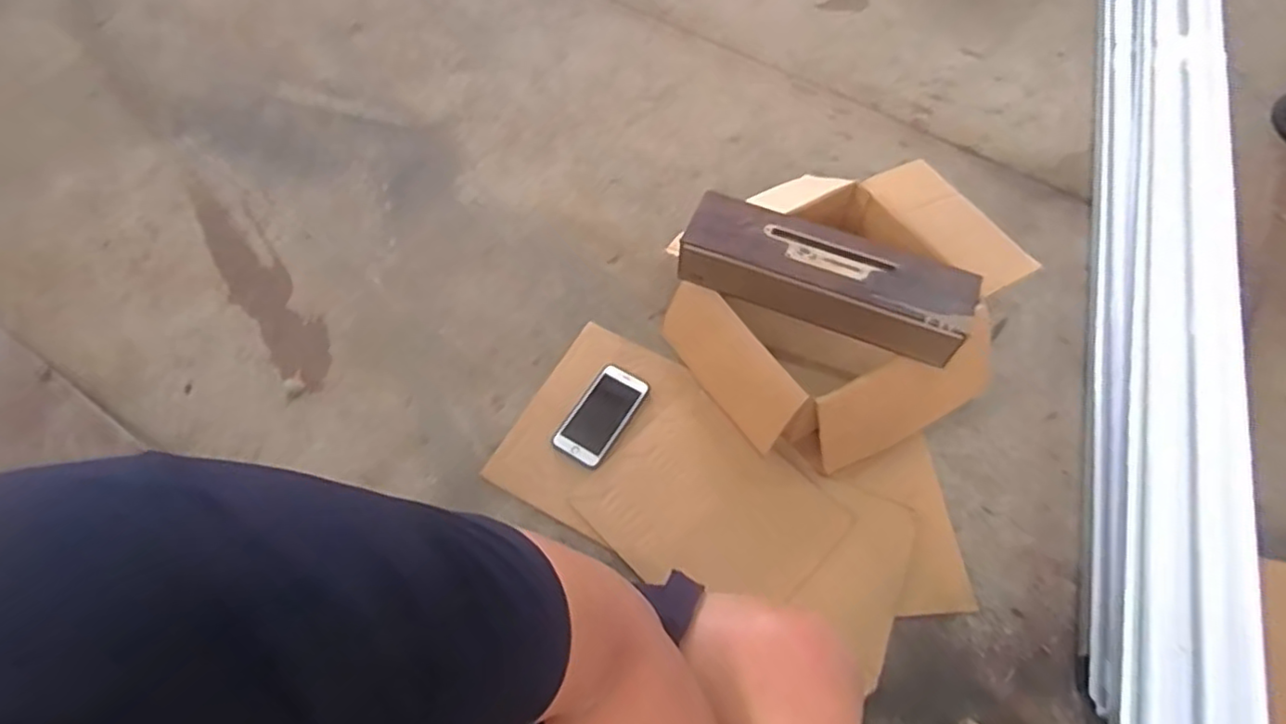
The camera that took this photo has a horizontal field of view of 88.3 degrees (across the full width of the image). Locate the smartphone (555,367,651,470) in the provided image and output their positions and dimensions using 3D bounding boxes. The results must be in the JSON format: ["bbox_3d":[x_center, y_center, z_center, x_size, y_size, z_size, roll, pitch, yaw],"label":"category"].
[{"bbox_3d":[-0.059,0.077,0.963,0.080,0.007,0.154,28,64,15],"label":"smartphone"}]

